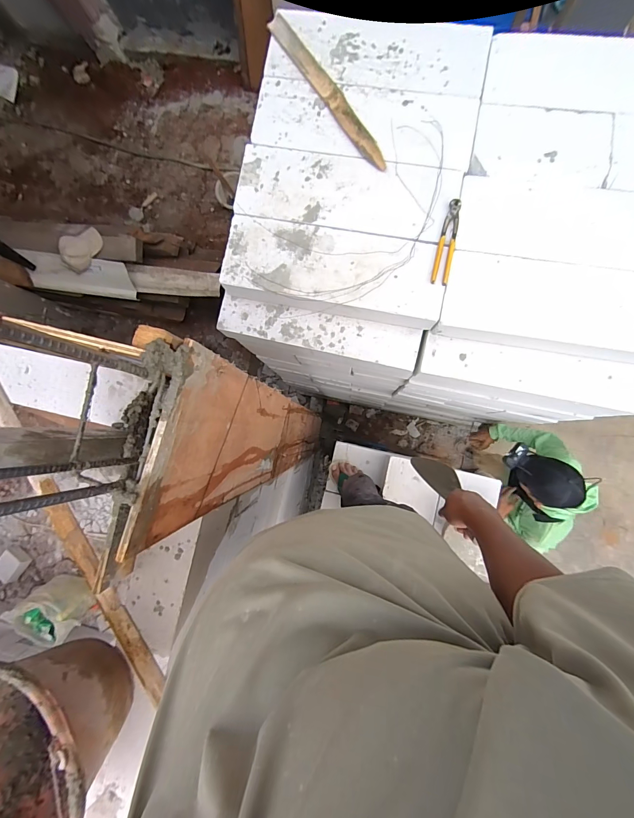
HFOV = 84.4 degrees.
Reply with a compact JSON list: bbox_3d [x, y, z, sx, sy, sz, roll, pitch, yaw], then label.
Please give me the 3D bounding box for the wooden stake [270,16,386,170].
[{"bbox_3d":[0.031,-0.858,0.947,0.049,0.021,0.522,-35,84,3],"label":"wooden stake"}]

